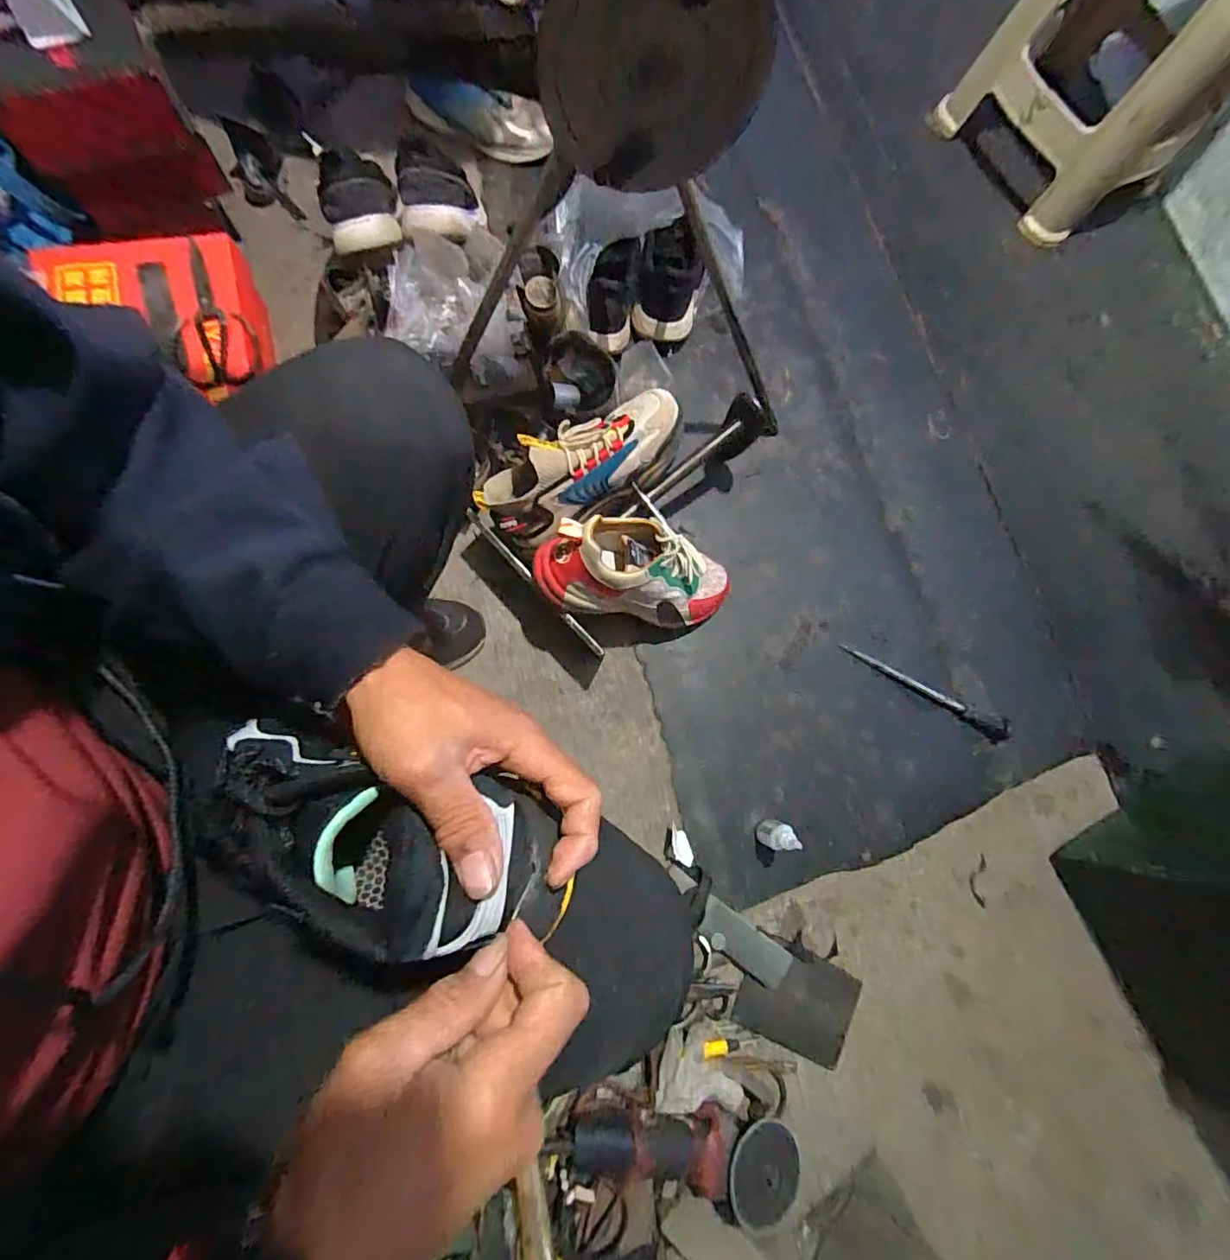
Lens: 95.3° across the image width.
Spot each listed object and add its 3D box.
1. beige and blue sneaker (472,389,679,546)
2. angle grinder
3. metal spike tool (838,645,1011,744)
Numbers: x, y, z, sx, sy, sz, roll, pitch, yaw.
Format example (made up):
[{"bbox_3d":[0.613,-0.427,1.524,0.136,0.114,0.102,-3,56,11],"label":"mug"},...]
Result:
[{"bbox_3d":[-0.043,-0.196,0.665,0.249,0.084,0.100,-35,85,-11],"label":"beige and blue sneaker"},{"bbox_3d":[0.069,0.583,0.617,0.269,0.073,0.091,10,78,-4],"label":"angle grinder"},{"bbox_3d":[0.446,0.084,0.800,0.265,0.023,0.033,32,78,1],"label":"metal spike tool"}]

